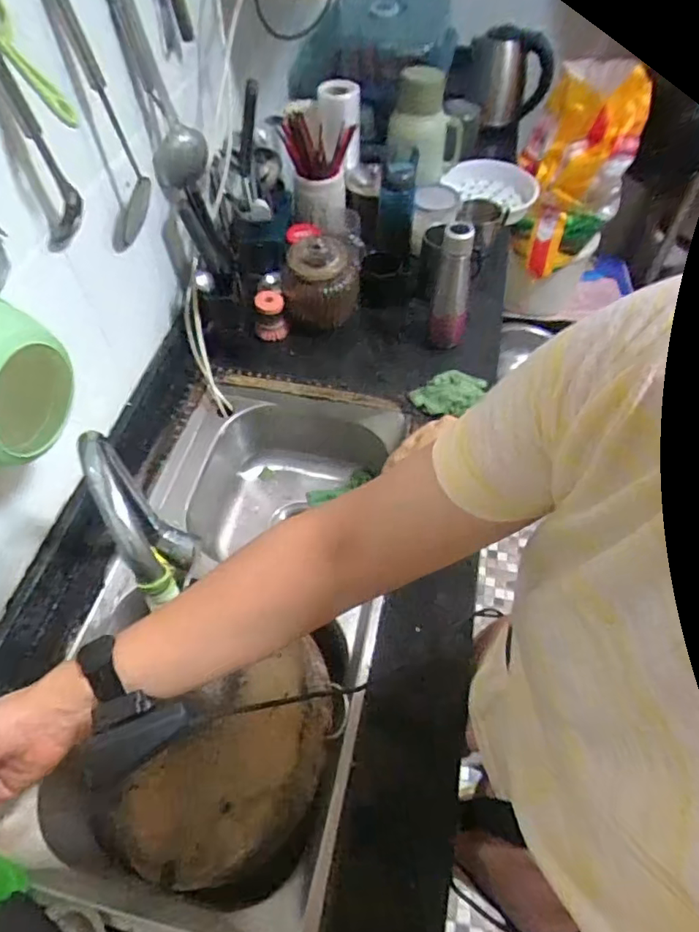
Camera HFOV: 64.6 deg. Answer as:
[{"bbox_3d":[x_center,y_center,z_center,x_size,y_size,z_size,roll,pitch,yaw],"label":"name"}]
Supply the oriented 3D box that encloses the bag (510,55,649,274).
[{"bbox_3d":[0.529,-0.685,1.314,0.237,0.414,0.261,16,57,11],"label":"bag"}]

